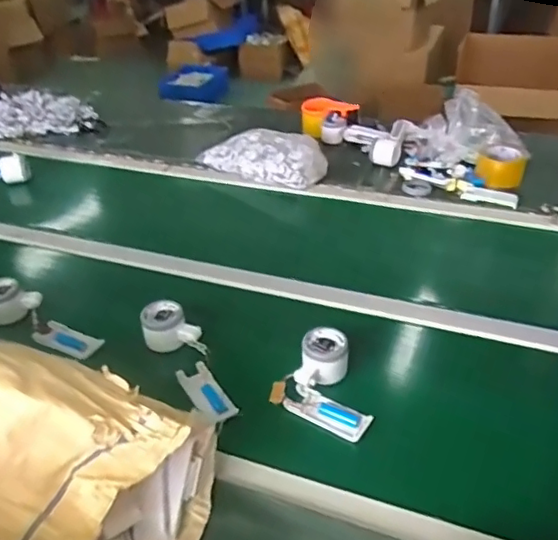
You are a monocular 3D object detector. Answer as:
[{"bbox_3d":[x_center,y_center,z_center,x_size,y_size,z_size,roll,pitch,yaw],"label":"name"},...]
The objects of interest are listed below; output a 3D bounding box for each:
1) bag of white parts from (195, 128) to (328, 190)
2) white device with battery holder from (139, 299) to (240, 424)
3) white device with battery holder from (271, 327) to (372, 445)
[{"bbox_3d":[-0.040,-0.254,1.280,0.305,0.065,0.164,16,39,25],"label":"bag of white parts"},{"bbox_3d":[-0.116,0.116,0.768,0.062,0.051,0.217,-23,39,-27],"label":"white device with battery holder"},{"bbox_3d":[0.069,0.138,0.723,0.120,0.050,0.119,17,39,26],"label":"white device with battery holder"}]

